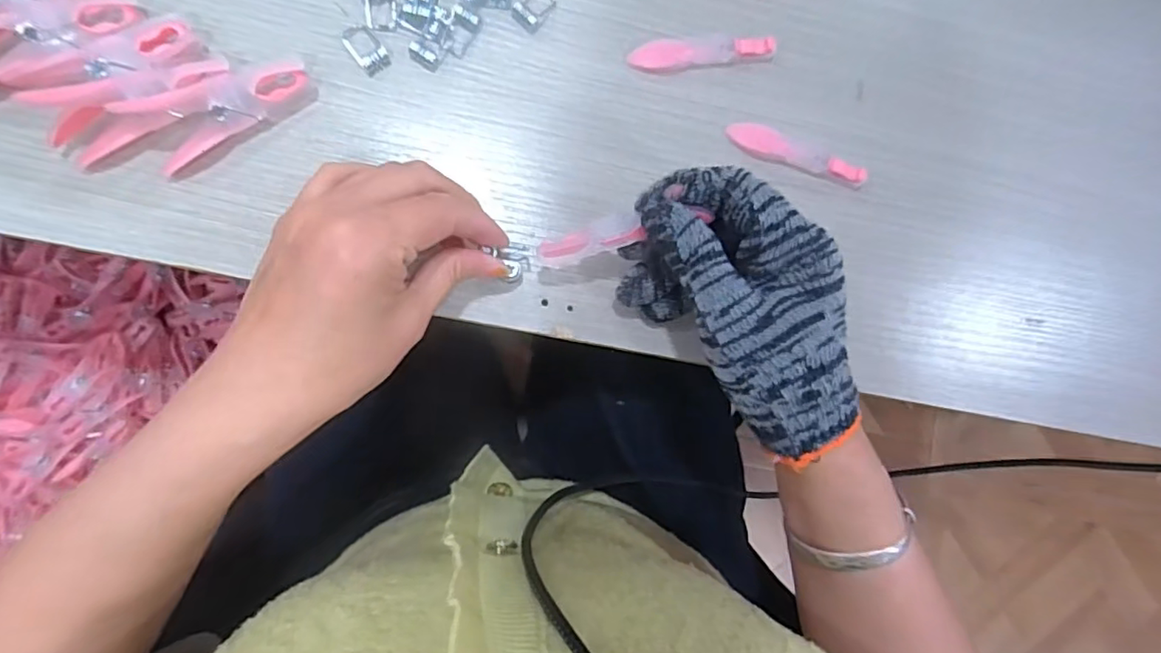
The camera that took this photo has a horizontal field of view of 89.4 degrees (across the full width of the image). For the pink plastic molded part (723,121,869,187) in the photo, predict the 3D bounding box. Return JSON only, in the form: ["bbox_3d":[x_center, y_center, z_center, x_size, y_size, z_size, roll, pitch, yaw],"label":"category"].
[{"bbox_3d":[0.117,-0.092,0.313,0.078,0.010,0.015,20,84,-7],"label":"pink plastic molded part"}]

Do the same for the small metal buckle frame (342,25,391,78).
[{"bbox_3d":[-0.106,-0.137,0.289,0.015,0.004,0.024,-41,93,-8],"label":"small metal buckle frame"}]

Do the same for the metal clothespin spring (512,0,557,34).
[{"bbox_3d":[-0.023,-0.163,0.299,0.016,0.004,0.023,44,82,-4],"label":"metal clothespin spring"}]

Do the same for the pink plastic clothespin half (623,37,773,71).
[{"bbox_3d":[0.065,-0.146,0.308,0.078,0.008,0.015,-9,88,-9],"label":"pink plastic clothespin half"}]

